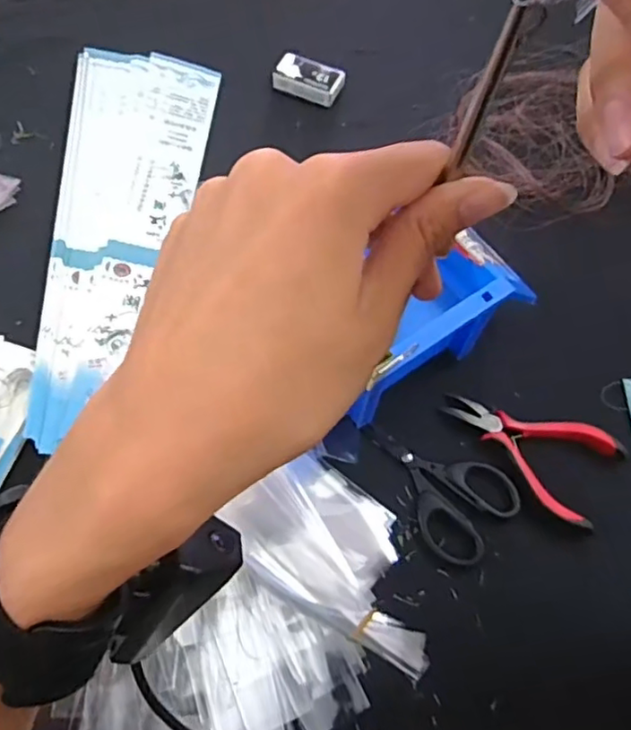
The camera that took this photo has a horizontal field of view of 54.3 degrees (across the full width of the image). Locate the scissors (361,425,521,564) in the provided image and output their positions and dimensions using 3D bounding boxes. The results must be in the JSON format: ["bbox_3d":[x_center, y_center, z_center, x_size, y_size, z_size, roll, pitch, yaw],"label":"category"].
[{"bbox_3d":[0.080,0.072,0.400,0.064,0.007,0.105,-34,70,-17],"label":"scissors"}]

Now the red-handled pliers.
[{"bbox_3d":[0.139,0.053,0.408,0.112,0.016,0.065,31,66,12],"label":"red-handled pliers"}]

